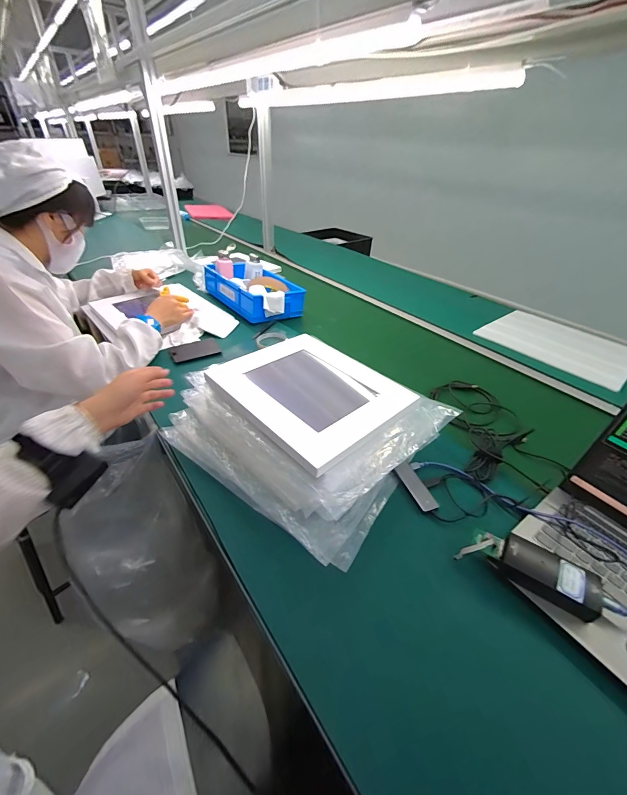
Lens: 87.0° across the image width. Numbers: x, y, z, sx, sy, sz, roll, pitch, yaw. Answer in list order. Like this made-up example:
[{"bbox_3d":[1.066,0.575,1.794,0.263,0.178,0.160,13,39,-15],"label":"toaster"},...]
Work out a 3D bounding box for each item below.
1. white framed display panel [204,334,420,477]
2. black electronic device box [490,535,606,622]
[{"bbox_3d":[-0.009,-0.017,0.591,0.248,0.033,0.307,-29,48,-35],"label":"white framed display panel"},{"bbox_3d":[0.287,0.216,0.408,0.108,0.026,0.056,24,40,25],"label":"black electronic device box"}]

